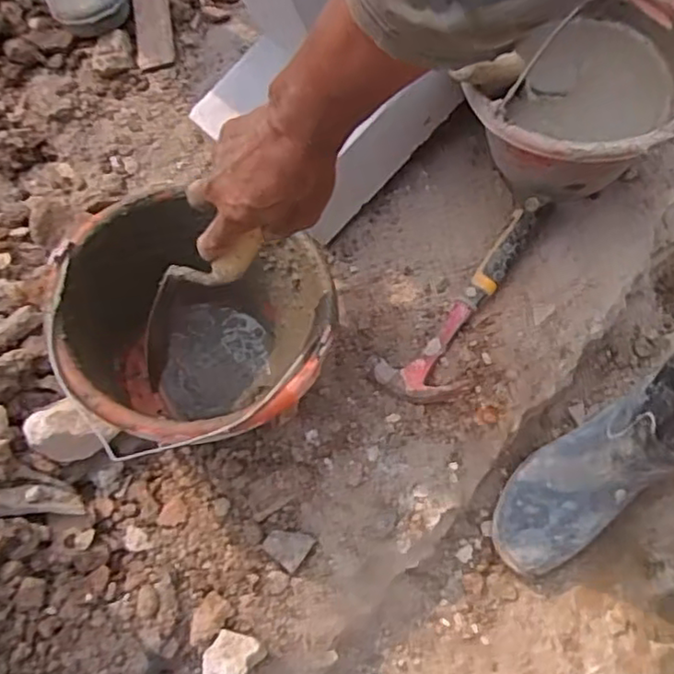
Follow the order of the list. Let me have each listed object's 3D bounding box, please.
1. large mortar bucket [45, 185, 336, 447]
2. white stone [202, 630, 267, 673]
[{"bbox_3d":[-0.124,0.006,0.619,0.229,0.184,0.214,-1,66,2],"label":"large mortar bucket"},{"bbox_3d":[-0.094,0.286,0.583,0.043,0.038,0.049,32,71,15],"label":"white stone"}]

